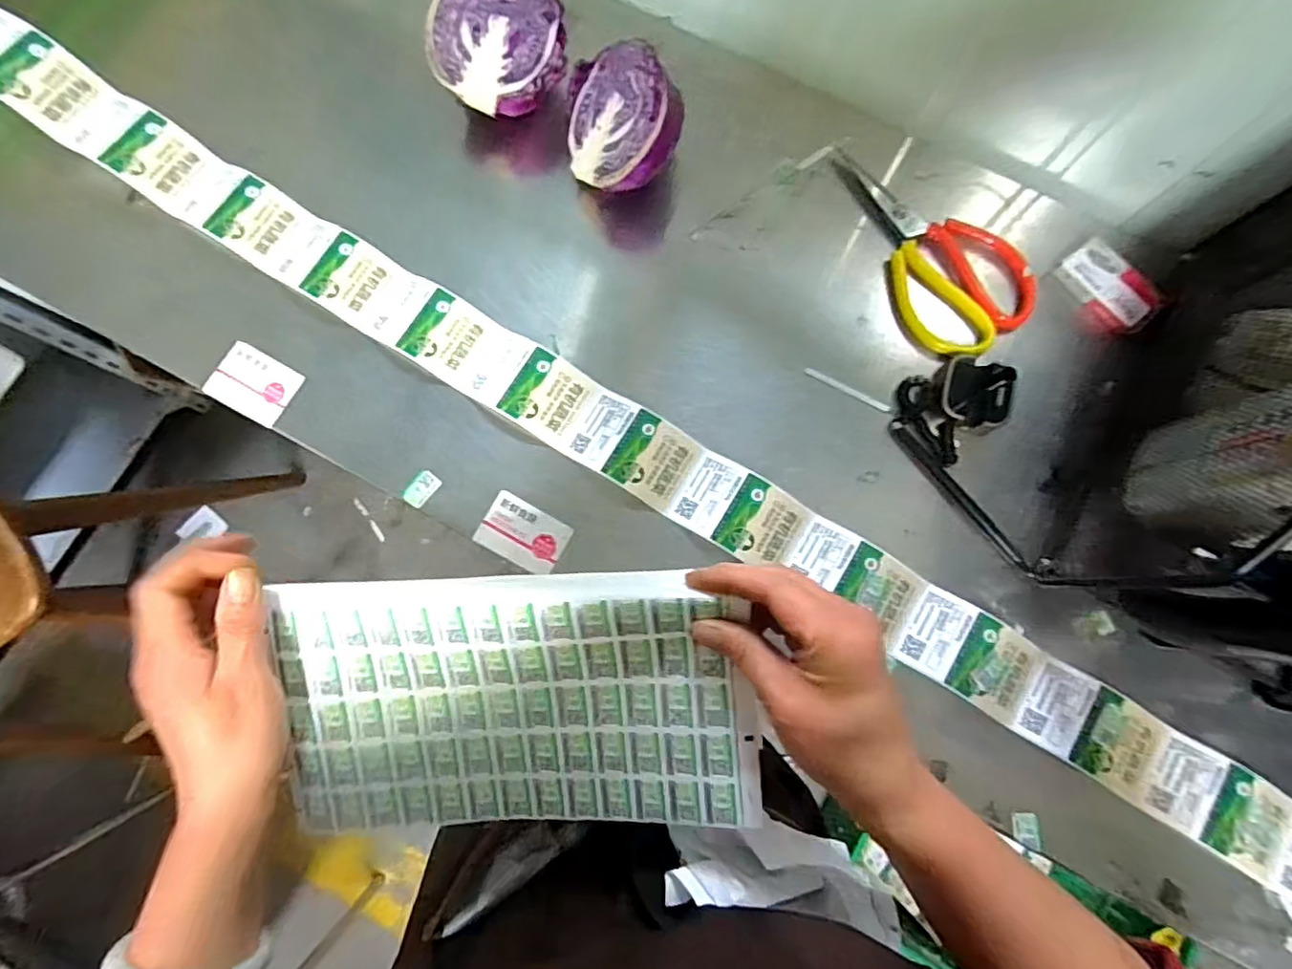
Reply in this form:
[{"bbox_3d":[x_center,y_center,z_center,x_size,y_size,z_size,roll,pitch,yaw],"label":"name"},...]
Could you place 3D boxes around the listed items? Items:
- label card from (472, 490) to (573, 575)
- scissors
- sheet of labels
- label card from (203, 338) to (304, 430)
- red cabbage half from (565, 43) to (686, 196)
[{"bbox_3d":[-0.087,0.035,0.429,0.062,0.004,0.041,28,80,4],"label":"label card"},{"bbox_3d":[0.215,-0.189,0.459,0.090,0.020,0.187,-27,81,-6],"label":"scissors"},{"bbox_3d":[-0.075,0.123,0.341,0.265,0.014,0.148,-3,101,6],"label":"sheet of labels"},{"bbox_3d":[-0.287,-0.074,0.445,0.057,0.004,0.046,30,76,0],"label":"label card"},{"bbox_3d":[-0.009,-0.267,0.451,0.085,0.048,0.099,-10,83,37],"label":"red cabbage half"}]

